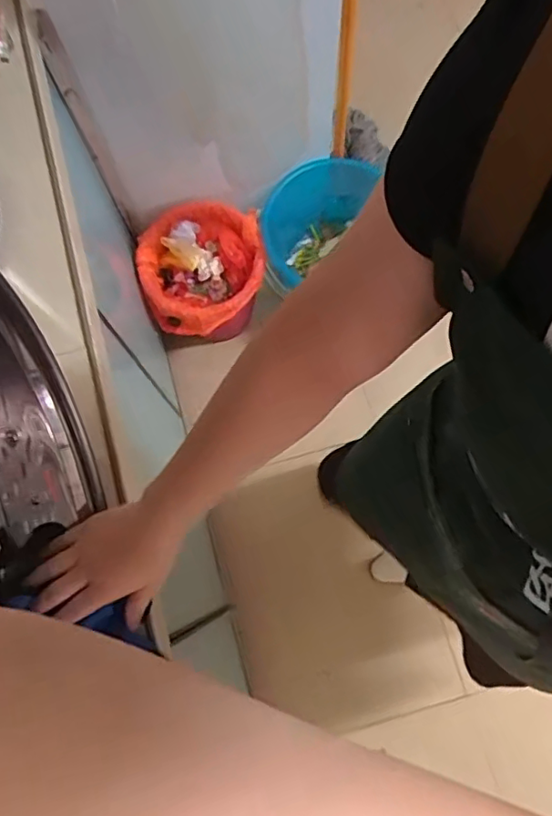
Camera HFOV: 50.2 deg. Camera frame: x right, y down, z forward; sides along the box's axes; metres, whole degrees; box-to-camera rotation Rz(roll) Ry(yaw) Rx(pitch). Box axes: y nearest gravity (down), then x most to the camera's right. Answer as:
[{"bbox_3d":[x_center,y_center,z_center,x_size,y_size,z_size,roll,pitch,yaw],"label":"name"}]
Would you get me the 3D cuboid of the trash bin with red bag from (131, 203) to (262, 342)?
[{"bbox_3d":[-0.150,-0.268,1.360,0.271,0.314,0.240,-20,74,-4],"label":"trash bin with red bag"}]

